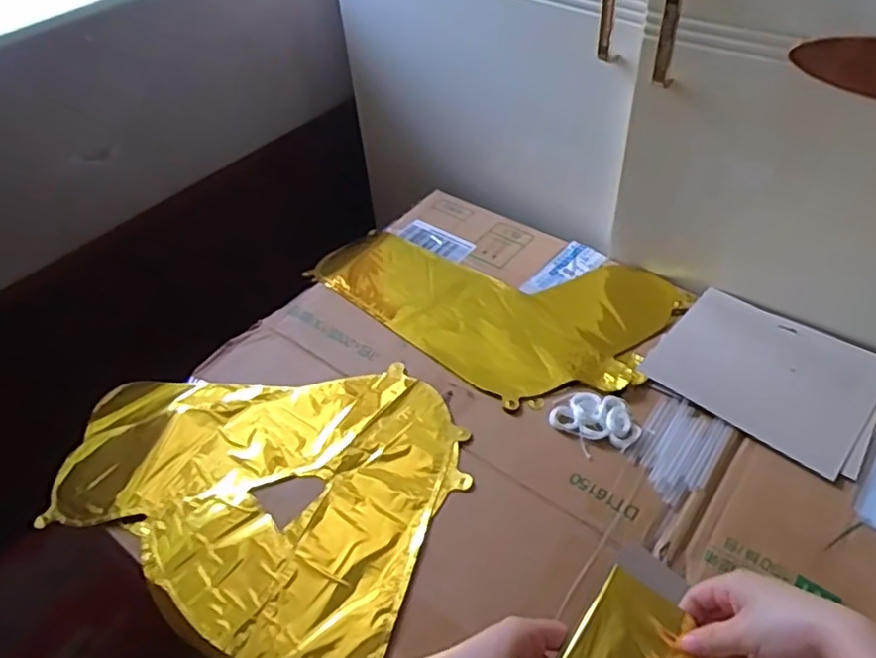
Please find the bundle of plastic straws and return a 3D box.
[{"bbox_3d":[0.216,0.109,0.594,0.067,0.005,0.103,26,54,26],"label":"bundle of plastic straws"}]

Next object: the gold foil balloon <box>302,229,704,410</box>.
[{"bbox_3d":[0.046,-0.045,0.750,0.403,0.009,0.231,24,53,25],"label":"gold foil balloon"}]

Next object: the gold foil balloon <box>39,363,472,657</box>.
[{"bbox_3d":[-0.173,0.138,0.614,0.371,0.034,0.279,16,50,19],"label":"gold foil balloon"}]

